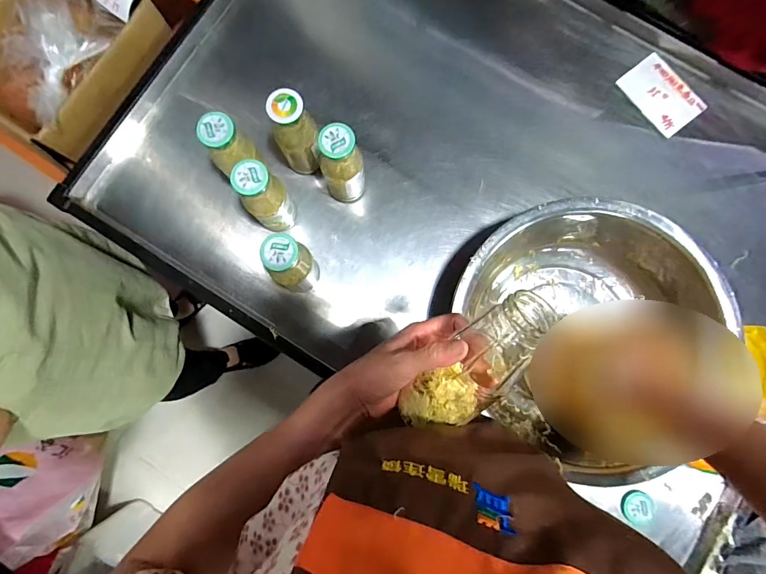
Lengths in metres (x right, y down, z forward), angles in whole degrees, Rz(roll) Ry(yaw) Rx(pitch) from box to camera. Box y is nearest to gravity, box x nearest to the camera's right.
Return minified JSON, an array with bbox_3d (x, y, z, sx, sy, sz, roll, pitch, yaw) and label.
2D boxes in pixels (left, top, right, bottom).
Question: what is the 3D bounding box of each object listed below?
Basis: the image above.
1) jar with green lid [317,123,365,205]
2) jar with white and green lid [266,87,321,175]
[{"bbox_3d":[-0.059,-0.179,0.609,0.058,0.174,0.055,0,84,-1],"label":"jar with green lid"},{"bbox_3d":[-0.132,-0.230,0.622,0.060,0.181,0.056,0,84,-1],"label":"jar with white and green lid"}]

